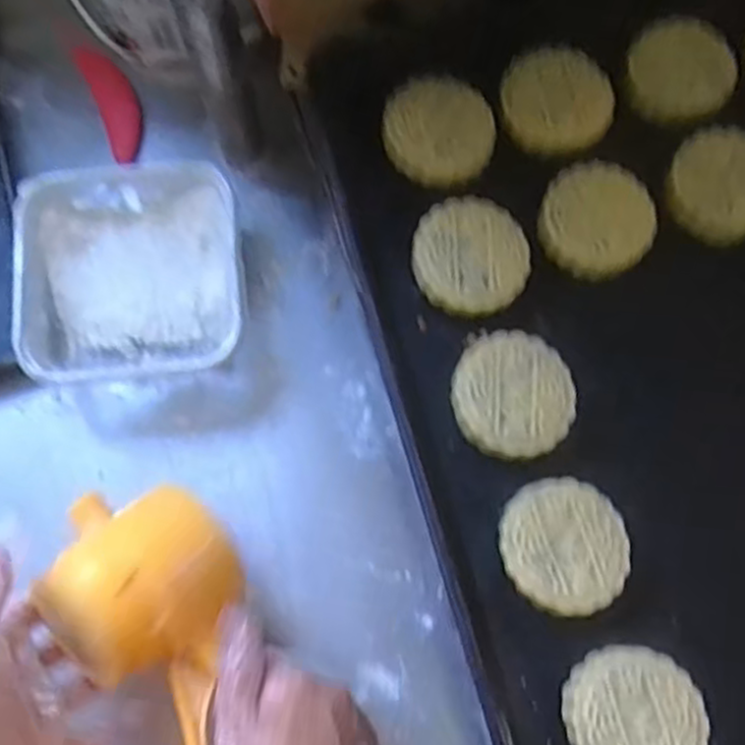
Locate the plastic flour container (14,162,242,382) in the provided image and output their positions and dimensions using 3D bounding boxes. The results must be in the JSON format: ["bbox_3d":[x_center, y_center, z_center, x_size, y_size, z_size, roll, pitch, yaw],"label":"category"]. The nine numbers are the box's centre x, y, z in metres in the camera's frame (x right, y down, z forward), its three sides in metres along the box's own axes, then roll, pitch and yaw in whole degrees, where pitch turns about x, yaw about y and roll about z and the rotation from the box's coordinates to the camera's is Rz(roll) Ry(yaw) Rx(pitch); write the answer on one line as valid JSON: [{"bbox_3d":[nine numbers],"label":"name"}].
[{"bbox_3d":[-0.175,-0.074,0.566,0.151,0.058,0.167,-5,76,-3],"label":"plastic flour container"}]

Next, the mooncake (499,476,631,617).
[{"bbox_3d":[0.108,0.100,0.439,0.068,0.032,0.073,1,76,-2],"label":"mooncake"}]

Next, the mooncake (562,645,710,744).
[{"bbox_3d":[0.140,0.186,0.412,0.070,0.026,0.070,1,76,-2],"label":"mooncake"}]

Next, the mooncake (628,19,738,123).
[{"bbox_3d":[0.212,-0.207,0.524,0.076,0.017,0.069,-3,76,-3],"label":"mooncake"}]

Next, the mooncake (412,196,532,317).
[{"bbox_3d":[0.062,-0.073,0.483,0.070,0.021,0.075,1,76,-2],"label":"mooncake"}]

